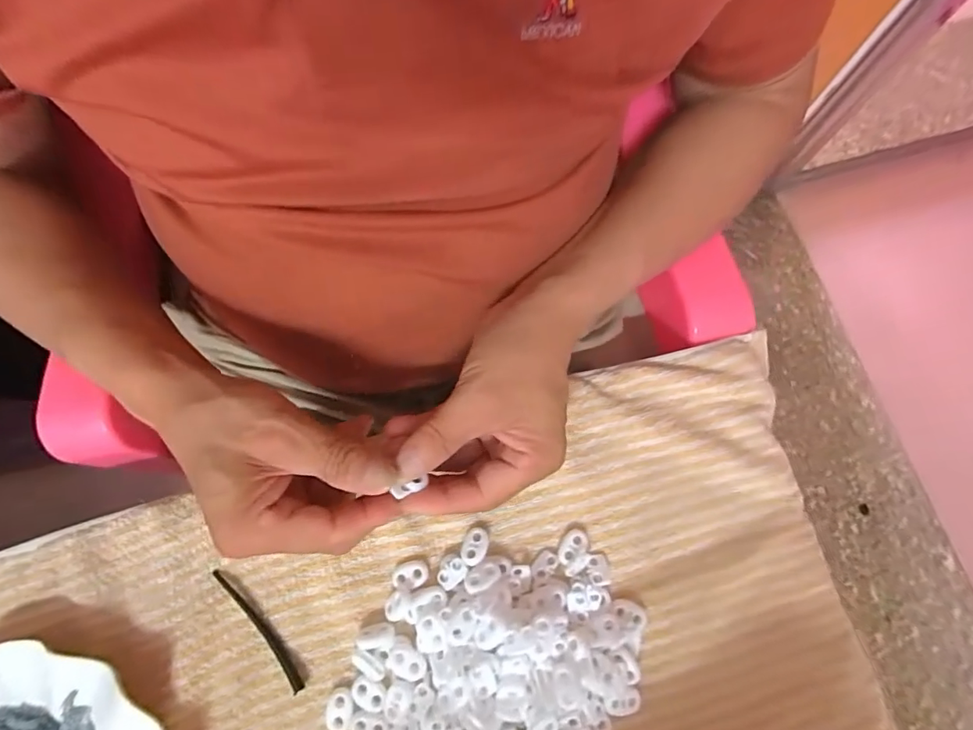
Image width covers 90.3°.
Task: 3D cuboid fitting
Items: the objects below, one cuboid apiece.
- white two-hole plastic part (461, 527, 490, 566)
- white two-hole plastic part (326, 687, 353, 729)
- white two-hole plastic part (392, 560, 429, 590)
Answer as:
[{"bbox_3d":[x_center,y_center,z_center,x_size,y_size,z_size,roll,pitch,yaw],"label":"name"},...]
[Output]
[{"bbox_3d":[-0.007,0.111,0.296,0.015,0.006,0.022,18,77,5],"label":"white two-hole plastic part"},{"bbox_3d":[-0.084,0.198,0.277,0.015,0.008,0.022,-6,76,-1],"label":"white two-hole plastic part"},{"bbox_3d":[-0.046,0.127,0.293,0.022,0.009,0.015,-12,76,-2],"label":"white two-hole plastic part"}]

